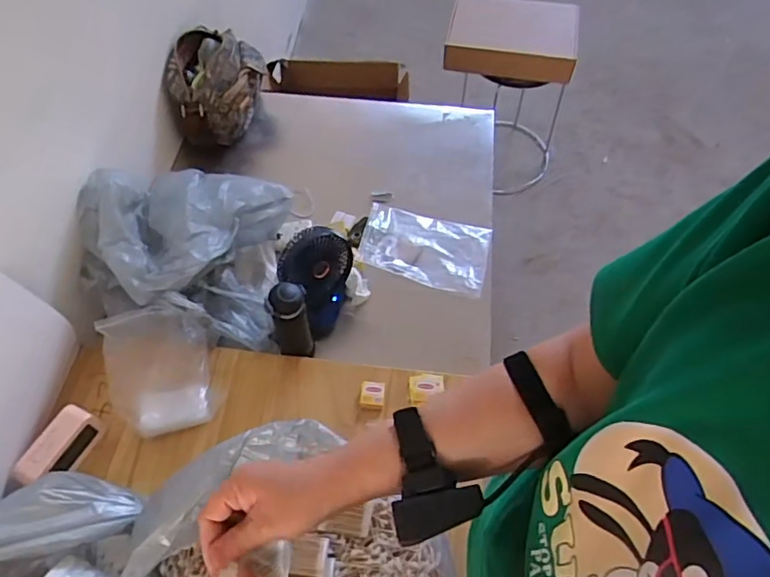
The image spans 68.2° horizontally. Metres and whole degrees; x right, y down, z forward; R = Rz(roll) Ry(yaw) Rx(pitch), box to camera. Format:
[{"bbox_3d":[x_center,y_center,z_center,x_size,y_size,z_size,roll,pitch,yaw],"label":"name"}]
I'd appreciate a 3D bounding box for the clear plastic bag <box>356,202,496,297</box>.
[{"bbox_3d":[0.094,-0.095,1.326,0.290,0.013,0.196,16,59,1],"label":"clear plastic bag"}]

